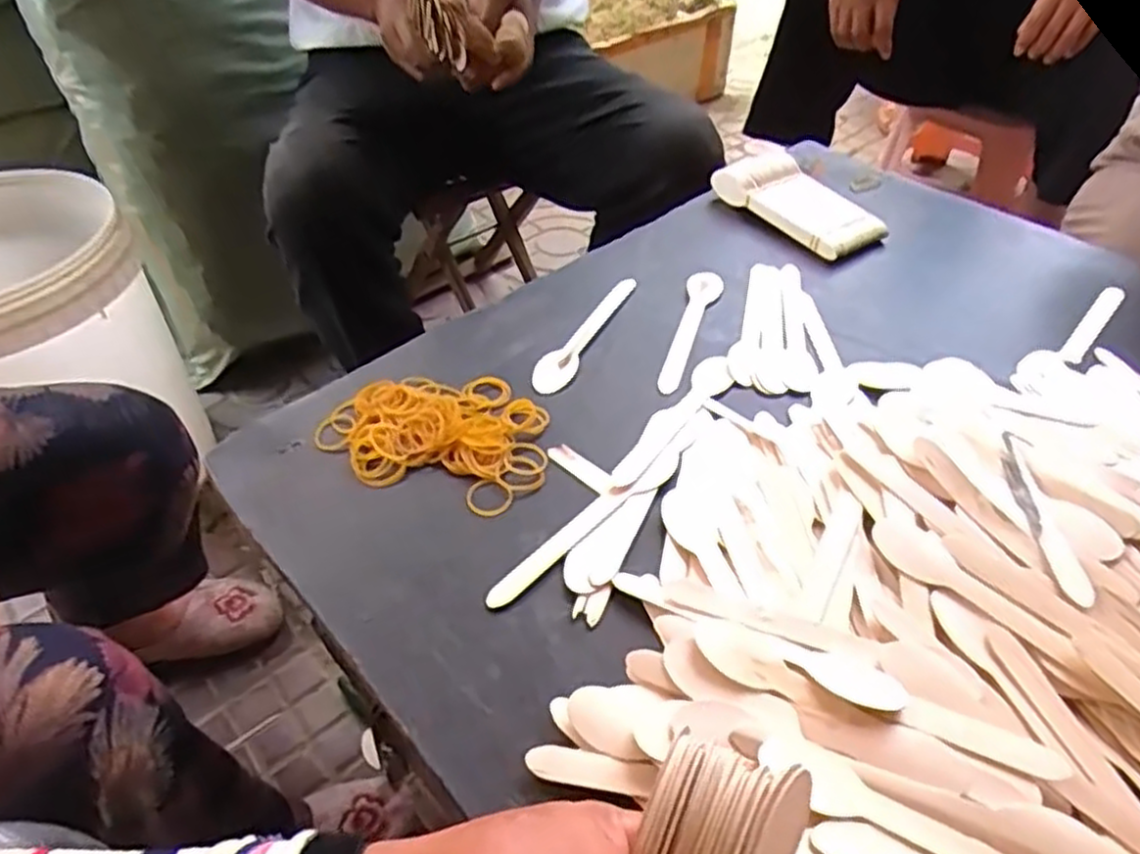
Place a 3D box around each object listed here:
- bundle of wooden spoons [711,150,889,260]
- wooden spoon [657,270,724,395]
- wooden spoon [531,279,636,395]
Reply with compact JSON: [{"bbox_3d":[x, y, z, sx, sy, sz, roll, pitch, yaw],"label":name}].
[{"bbox_3d":[0.207,-0.205,0.696,0.076,0.029,0.154,-25,49,-23],"label":"bundle of wooden spoons"},{"bbox_3d":[0.093,-0.077,0.593,0.026,0.007,0.151,13,46,14],"label":"wooden spoon"},{"bbox_3d":[0.015,-0.076,0.591,0.029,0.004,0.147,21,48,21],"label":"wooden spoon"}]

